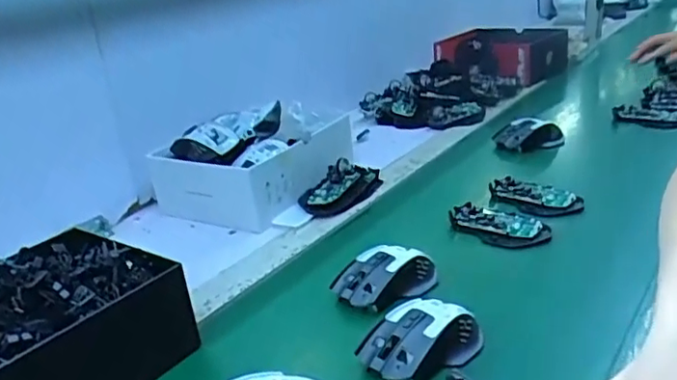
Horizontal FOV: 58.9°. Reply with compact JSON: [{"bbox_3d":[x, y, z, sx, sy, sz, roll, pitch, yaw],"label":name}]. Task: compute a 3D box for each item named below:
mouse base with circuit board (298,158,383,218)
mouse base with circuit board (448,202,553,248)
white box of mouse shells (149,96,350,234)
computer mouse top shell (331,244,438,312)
[{"bbox_3d":[0.006,-0.008,0.831,0.074,0.039,0.149,8,31,37],"label":"mouse base with circuit board"},{"bbox_3d":[0.184,0.040,0.688,0.060,0.026,0.112,-29,30,-35],"label":"mouse base with circuit board"},{"bbox_3d":[-0.115,-0.054,0.883,0.205,0.111,0.249,6,30,35],"label":"white box of mouse shells"},{"bbox_3d":[0.047,0.085,0.597,0.107,0.037,0.061,-18,25,-27],"label":"computer mouse top shell"}]

